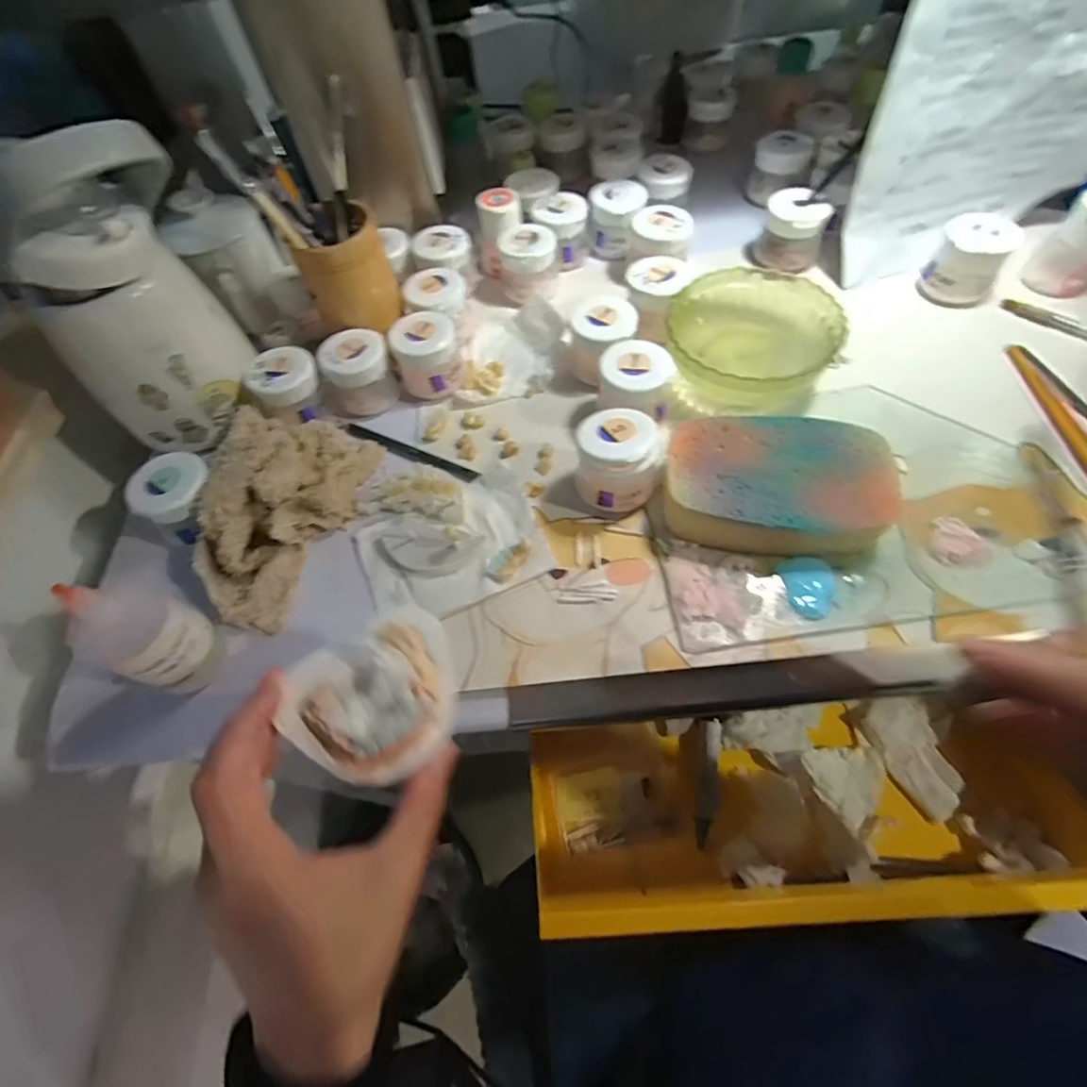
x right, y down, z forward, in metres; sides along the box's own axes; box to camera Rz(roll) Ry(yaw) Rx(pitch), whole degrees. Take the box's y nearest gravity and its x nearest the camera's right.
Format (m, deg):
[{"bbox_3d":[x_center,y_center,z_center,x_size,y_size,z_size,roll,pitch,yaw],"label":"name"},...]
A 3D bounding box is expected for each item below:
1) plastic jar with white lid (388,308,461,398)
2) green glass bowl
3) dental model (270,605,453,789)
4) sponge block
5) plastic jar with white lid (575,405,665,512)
[{"bbox_3d":[-0.091,-0.149,0.427,0.051,0.046,0.046,-17,61,-4],"label":"plastic jar with white lid"},{"bbox_3d":[0.154,-0.151,0.407,0.117,0.047,0.124,-1,63,2],"label":"green glass bowl"},{"bbox_3d":[-0.075,0.069,0.241,0.075,0.021,0.067,-32,66,-13],"label":"dental model"},{"bbox_3d":[0.149,-0.034,0.347,0.136,0.037,0.098,3,60,8],"label":"sponge block"},{"bbox_3d":[0.049,-0.056,0.357,0.052,0.055,0.053,-3,60,4],"label":"plastic jar with white lid"}]

